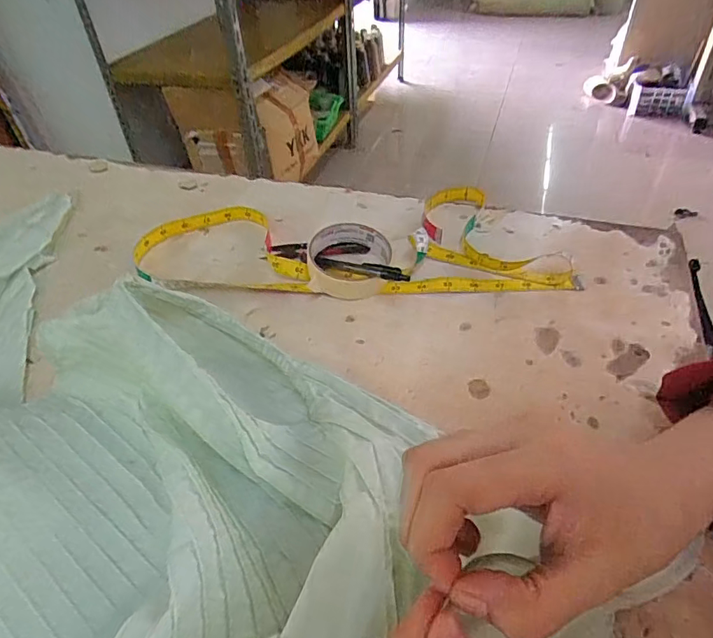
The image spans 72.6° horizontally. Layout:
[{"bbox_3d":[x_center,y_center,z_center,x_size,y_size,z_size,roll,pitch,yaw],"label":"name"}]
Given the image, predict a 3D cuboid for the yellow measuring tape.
[{"bbox_3d":[-0.014,-0.092,0.530,0.455,0.030,0.167,0,44,4],"label":"yellow measuring tape"}]

